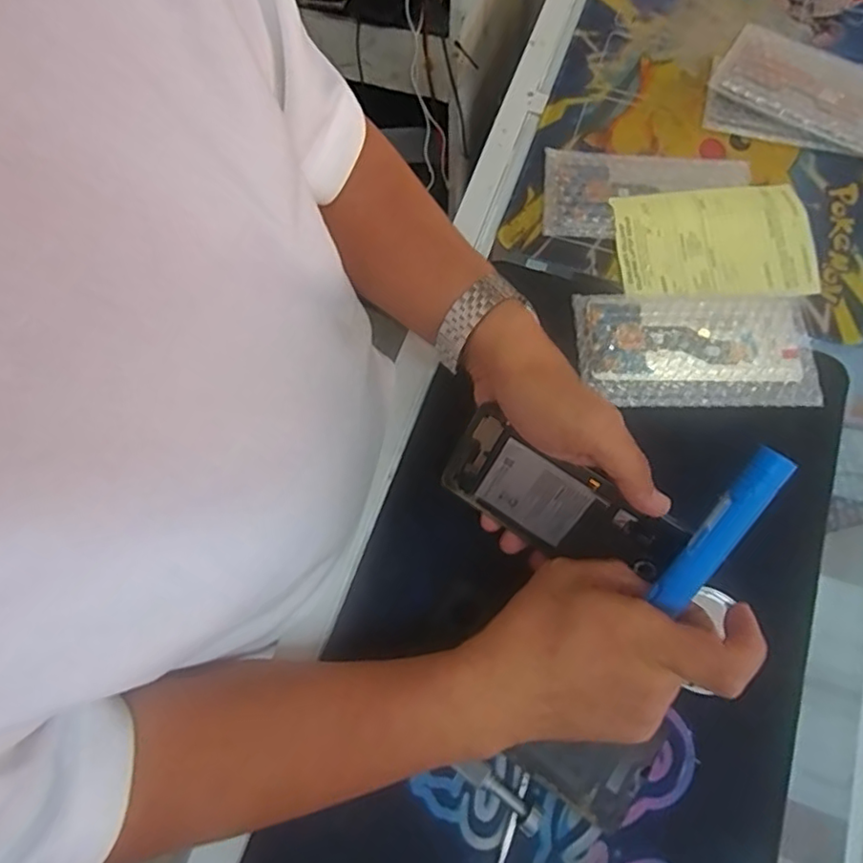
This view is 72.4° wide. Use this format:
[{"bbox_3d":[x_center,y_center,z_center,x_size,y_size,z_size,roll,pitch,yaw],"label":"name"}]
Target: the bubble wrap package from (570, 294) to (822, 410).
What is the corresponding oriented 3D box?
[{"bbox_3d":[0.201,-0.064,0.452,0.173,0.009,0.092,-1,70,0],"label":"bubble wrap package"}]

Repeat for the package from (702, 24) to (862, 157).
[{"bbox_3d":[0.337,-0.289,0.523,0.173,0.025,0.108,31,73,11],"label":"package"}]

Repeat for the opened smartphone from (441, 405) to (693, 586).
[{"bbox_3d":[0.076,0.046,0.361,0.139,0.069,0.006,31,40,11],"label":"opened smartphone"}]

